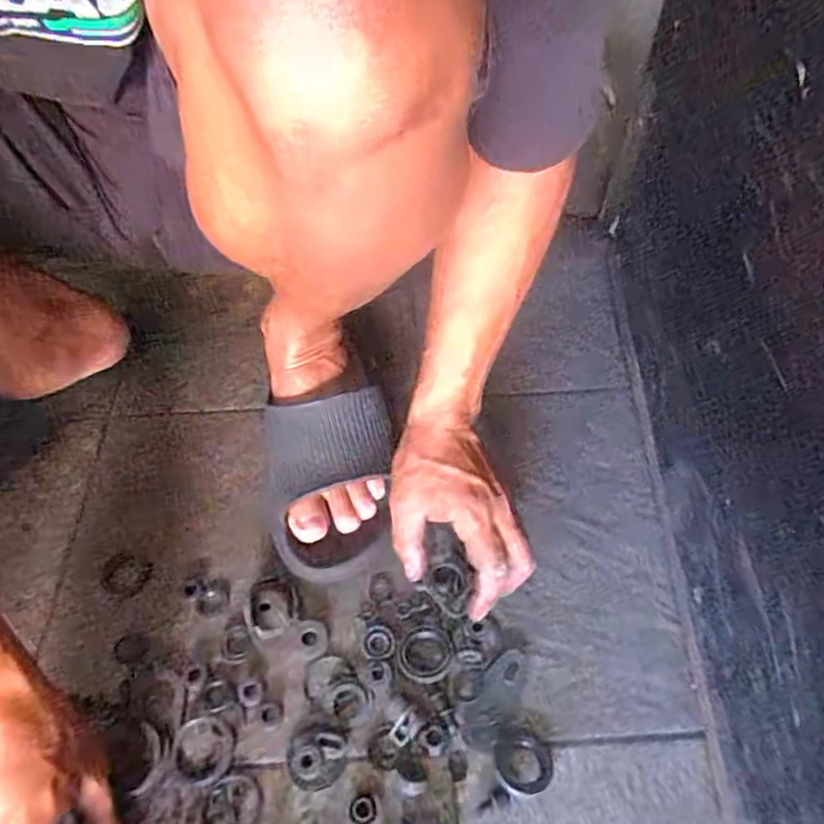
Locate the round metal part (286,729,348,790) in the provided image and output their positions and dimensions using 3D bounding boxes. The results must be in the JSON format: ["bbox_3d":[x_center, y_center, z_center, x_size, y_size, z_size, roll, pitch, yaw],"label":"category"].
[{"bbox_3d":[-0.064,0.230,0.408,0.038,0.010,0.035,0,54,0],"label":"round metal part"}]

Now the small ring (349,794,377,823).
[{"bbox_3d":[-0.030,0.251,0.385,0.017,0.018,0.016,-14,55,-9],"label":"small ring"}]

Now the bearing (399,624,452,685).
[{"bbox_3d":[0.010,0.174,0.441,0.038,0.004,0.039,0,54,0],"label":"bearing"}]

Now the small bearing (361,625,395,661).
[{"bbox_3d":[-0.025,0.168,0.449,0.023,0.004,0.025,0,54,0],"label":"small bearing"}]

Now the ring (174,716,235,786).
[{"bbox_3d":[-0.139,0.224,0.407,0.039,0.006,0.040,0,54,0],"label":"ring"}]

